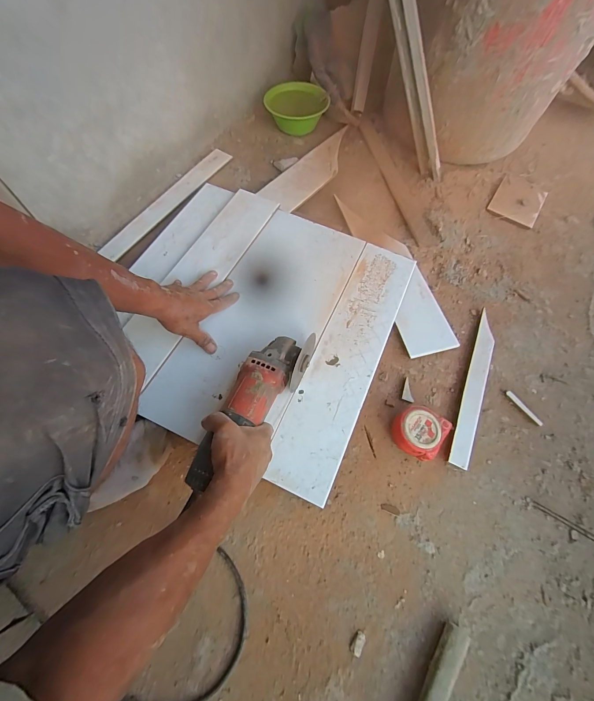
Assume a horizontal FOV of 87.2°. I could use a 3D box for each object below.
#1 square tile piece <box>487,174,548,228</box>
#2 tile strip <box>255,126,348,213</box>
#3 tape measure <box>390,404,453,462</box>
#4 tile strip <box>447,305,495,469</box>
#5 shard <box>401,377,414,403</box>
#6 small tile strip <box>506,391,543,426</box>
[{"bbox_3d":[0.537,-0.363,0.757,0.110,0.009,0.136,32,68,11],"label":"square tile piece"},{"bbox_3d":[0.041,-0.448,0.764,0.104,0.011,0.349,34,65,14],"label":"tile strip"},{"bbox_3d":[0.189,0.128,0.494,0.074,0.042,0.075,37,69,13],"label":"tape measure"},{"bbox_3d":[0.312,0.056,0.545,0.030,0.014,0.301,24,67,8],"label":"tile strip"},{"bbox_3d":[0.188,0.069,0.541,0.019,0.009,0.045,-3,66,-4],"label":"shard"},{"bbox_3d":[0.385,0.099,0.530,0.008,0.009,0.070,-31,71,-16],"label":"small tile strip"}]

